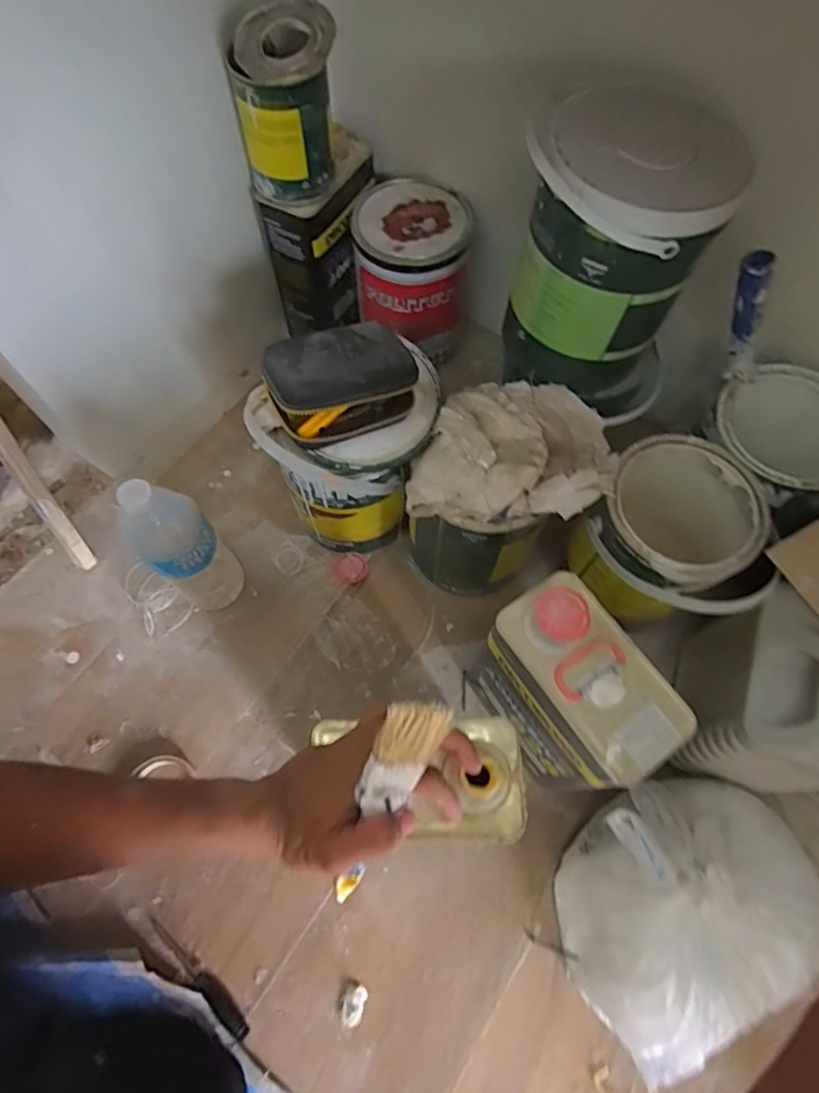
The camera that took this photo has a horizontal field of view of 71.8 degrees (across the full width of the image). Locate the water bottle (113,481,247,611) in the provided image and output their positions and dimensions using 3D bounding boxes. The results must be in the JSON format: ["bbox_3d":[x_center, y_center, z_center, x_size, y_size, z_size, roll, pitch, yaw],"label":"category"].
[{"bbox_3d":[-0.247,0.004,0.629,0.069,0.254,0.075,0,67,0],"label":"water bottle"}]

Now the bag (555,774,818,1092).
[{"bbox_3d":[0.254,0.334,0.552,0.250,0.138,0.179,-39,72,-16],"label":"bag"}]

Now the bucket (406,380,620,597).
[{"bbox_3d":[0.109,-0.056,0.662,0.182,0.240,0.202,28,70,12],"label":"bucket"}]

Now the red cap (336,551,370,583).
[{"bbox_3d":[-0.075,0.028,0.752,0.038,0.015,0.039,-29,70,-11],"label":"red cap"}]

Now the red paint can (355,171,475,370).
[{"bbox_3d":[0.002,-0.388,0.819,0.155,0.181,0.158,3,66,1],"label":"red paint can"}]

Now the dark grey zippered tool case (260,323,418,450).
[{"bbox_3d":[-0.069,-0.162,0.546,0.135,0.078,0.092,-24,68,-11],"label":"dark grey zippered tool case"}]

